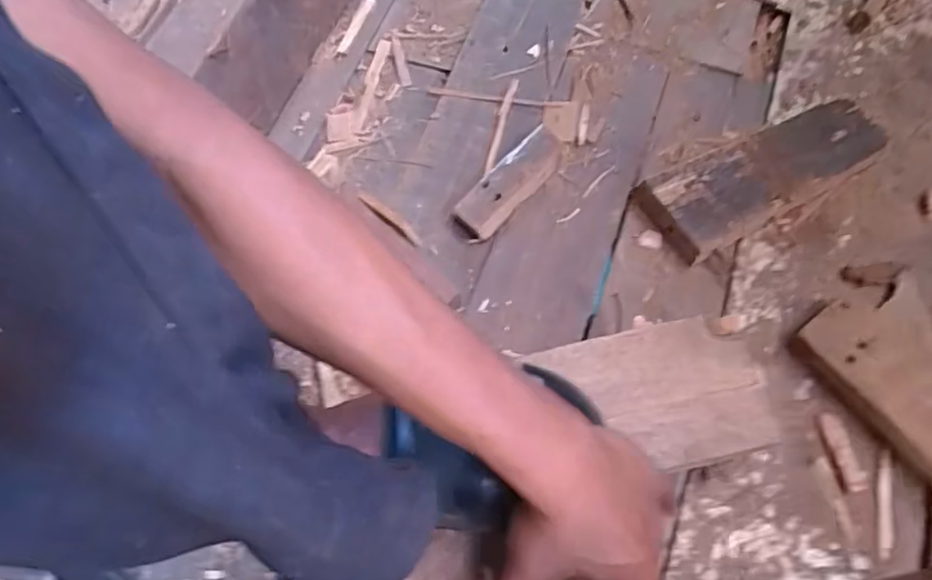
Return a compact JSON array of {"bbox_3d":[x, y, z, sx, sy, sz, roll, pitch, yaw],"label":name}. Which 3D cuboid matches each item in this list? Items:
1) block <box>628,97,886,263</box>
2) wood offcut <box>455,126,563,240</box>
[{"bbox_3d":[0.271,-0.103,0.581,0.225,0.035,0.083,-25,67,-8],"label":"block"},{"bbox_3d":[0.043,-0.100,0.596,0.038,0.027,0.124,39,73,18],"label":"wood offcut"}]

